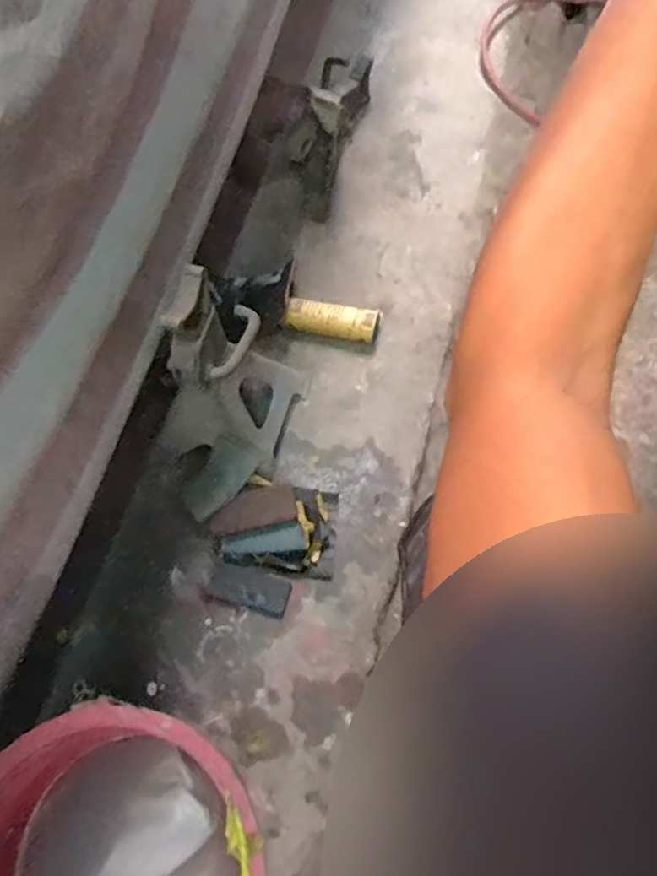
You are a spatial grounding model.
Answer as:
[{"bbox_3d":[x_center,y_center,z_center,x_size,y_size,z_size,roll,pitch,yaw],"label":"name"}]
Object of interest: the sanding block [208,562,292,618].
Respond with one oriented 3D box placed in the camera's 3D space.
[{"bbox_3d":[-0.104,0.199,0.792,0.105,0.007,0.051,15,69,9],"label":"sanding block"}]

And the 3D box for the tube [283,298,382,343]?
[{"bbox_3d":[0.005,-0.185,0.945,0.148,0.040,0.056,12,68,7],"label":"tube"}]

